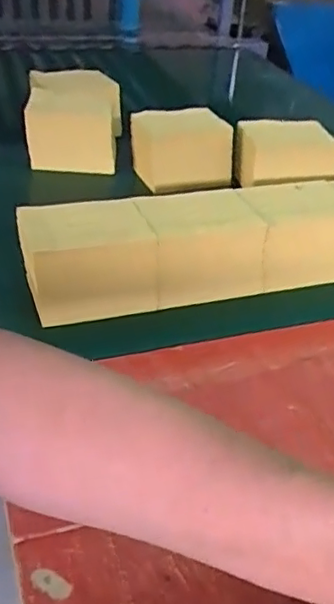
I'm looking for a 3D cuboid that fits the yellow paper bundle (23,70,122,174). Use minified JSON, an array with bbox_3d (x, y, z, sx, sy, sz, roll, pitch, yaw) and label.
[{"bbox_3d":[-0.194,-0.381,1.267,0.187,0.122,0.226,1,36,-6],"label":"yellow paper bundle"}]

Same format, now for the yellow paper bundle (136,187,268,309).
[{"bbox_3d":[0.049,-0.082,0.881,0.169,0.123,0.115,-7,38,-16],"label":"yellow paper bundle"}]

